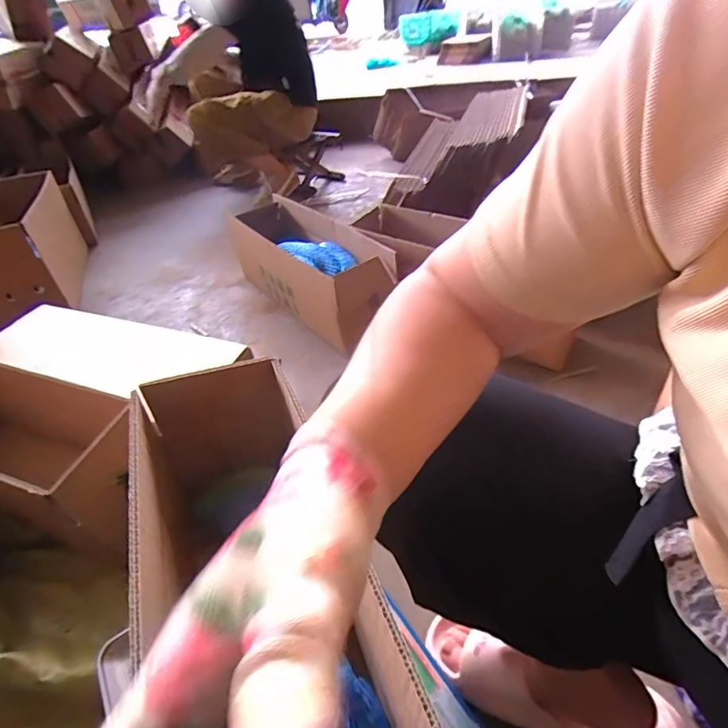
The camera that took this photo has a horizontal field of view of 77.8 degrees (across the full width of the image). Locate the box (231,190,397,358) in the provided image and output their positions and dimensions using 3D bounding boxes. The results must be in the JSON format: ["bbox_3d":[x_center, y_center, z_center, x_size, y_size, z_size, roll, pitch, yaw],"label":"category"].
[{"bbox_3d":[-0.134,-0.231,1.121,0.196,0.200,0.474,-29,47,-26],"label":"box"}]

